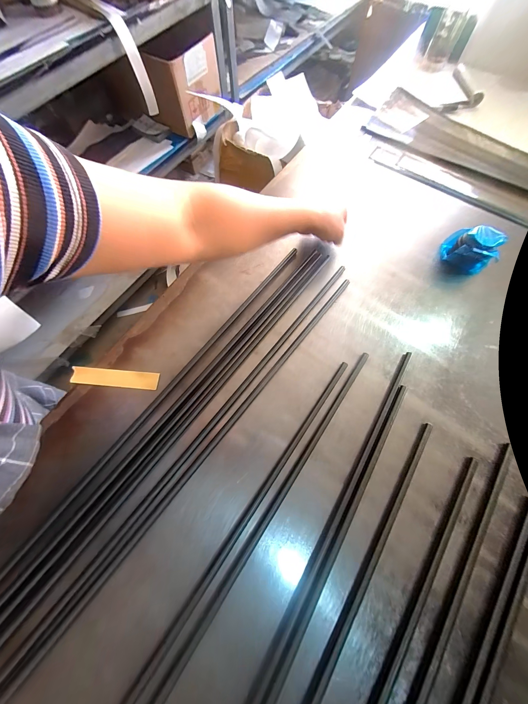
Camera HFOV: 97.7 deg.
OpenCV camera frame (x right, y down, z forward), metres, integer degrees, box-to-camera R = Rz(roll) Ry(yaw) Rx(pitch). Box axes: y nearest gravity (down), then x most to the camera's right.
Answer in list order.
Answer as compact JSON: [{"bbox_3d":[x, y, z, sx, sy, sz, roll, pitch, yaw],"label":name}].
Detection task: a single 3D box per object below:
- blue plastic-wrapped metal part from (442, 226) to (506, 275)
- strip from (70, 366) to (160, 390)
[{"bbox_3d":[0.388,-0.191,0.434,0.082,0.061,0.061,34,74,12],"label":"blue plastic-wrapped metal part"},{"bbox_3d":[-0.243,0.043,0.379,0.139,0.006,0.028,4,69,1],"label":"strip"}]

